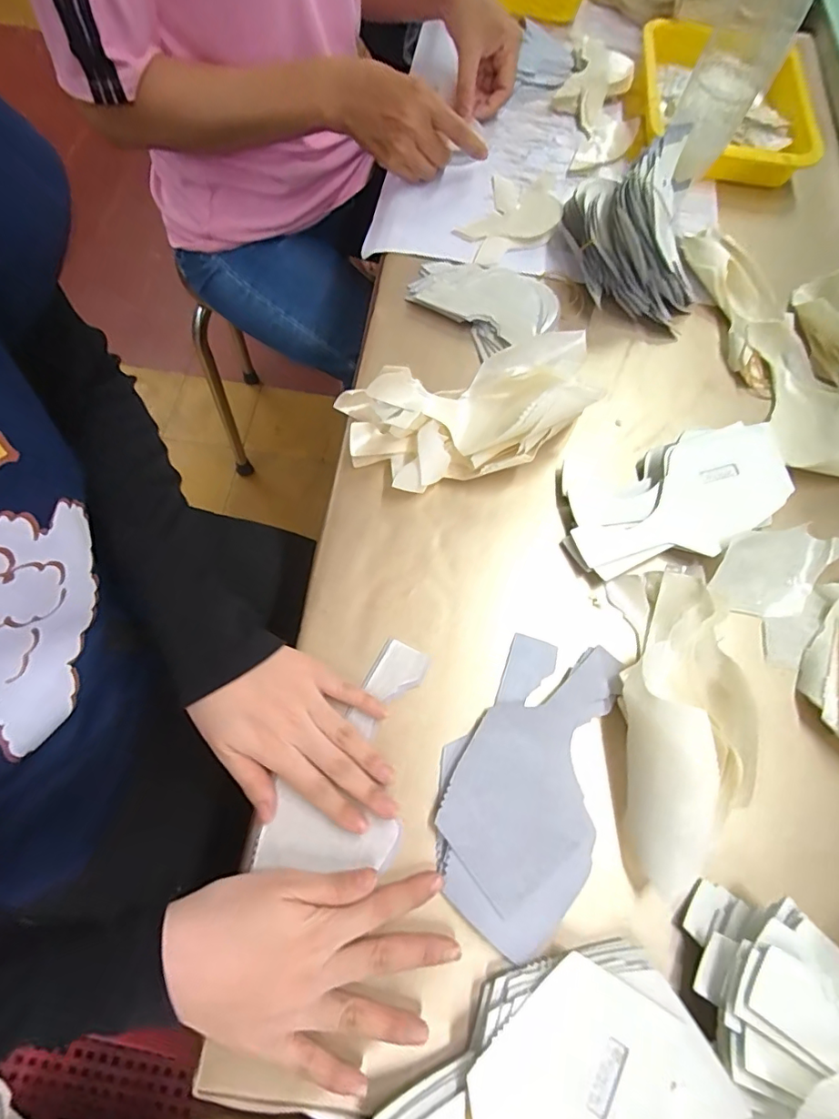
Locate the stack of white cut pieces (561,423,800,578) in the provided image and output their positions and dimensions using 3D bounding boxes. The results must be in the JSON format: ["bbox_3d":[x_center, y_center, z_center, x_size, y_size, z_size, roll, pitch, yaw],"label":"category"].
[{"bbox_3d":[0.217,-0.052,0.432,0.201,0.025,0.099,-13,70,-9],"label":"stack of white cut pieces"}]

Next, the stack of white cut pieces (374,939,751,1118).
[{"bbox_3d":[0.067,0.298,0.282,0.187,0.028,0.105,-26,73,-13],"label":"stack of white cut pieces"}]

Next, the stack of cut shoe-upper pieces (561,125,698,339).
[{"bbox_3d":[0.220,-0.312,0.502,0.121,0.093,0.152,-8,70,-7],"label":"stack of cut shoe-upper pieces"}]

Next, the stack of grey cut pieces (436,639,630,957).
[{"bbox_3d":[0.071,0.146,0.350,0.101,0.014,0.193,18,69,3],"label":"stack of grey cut pieces"}]

